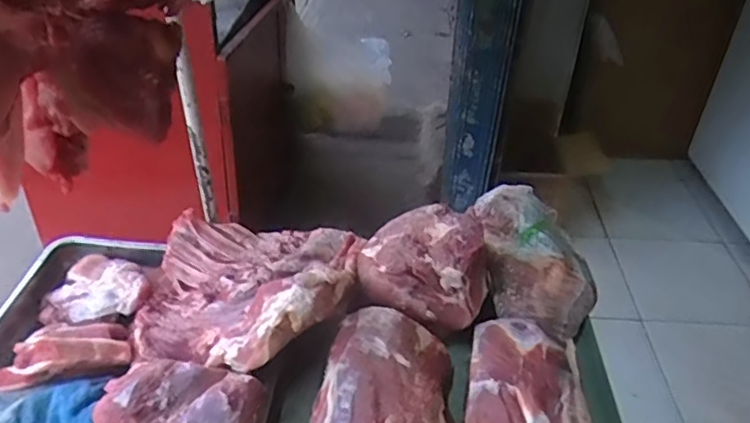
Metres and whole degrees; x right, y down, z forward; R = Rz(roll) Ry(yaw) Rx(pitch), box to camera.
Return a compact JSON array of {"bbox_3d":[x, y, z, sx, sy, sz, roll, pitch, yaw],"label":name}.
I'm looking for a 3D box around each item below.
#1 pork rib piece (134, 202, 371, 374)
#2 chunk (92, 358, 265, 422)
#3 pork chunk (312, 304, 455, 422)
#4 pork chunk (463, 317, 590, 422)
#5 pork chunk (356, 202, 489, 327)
[{"bbox_3d":[-0.169,0.088,0.787,0.279,0.107,0.242,6,36,4],"label":"pork rib piece"},{"bbox_3d":[-0.211,0.219,0.655,0.162,0.060,0.121,5,36,4],"label":"chunk"},{"bbox_3d":[0.012,0.204,0.714,0.163,0.096,0.168,0,36,-3],"label":"pork chunk"},{"bbox_3d":[0.178,0.212,0.709,0.133,0.079,0.168,9,36,9],"label":"pork chunk"},{"bbox_3d":[0.069,0.060,0.821,0.173,0.093,0.170,5,36,4],"label":"pork chunk"}]

